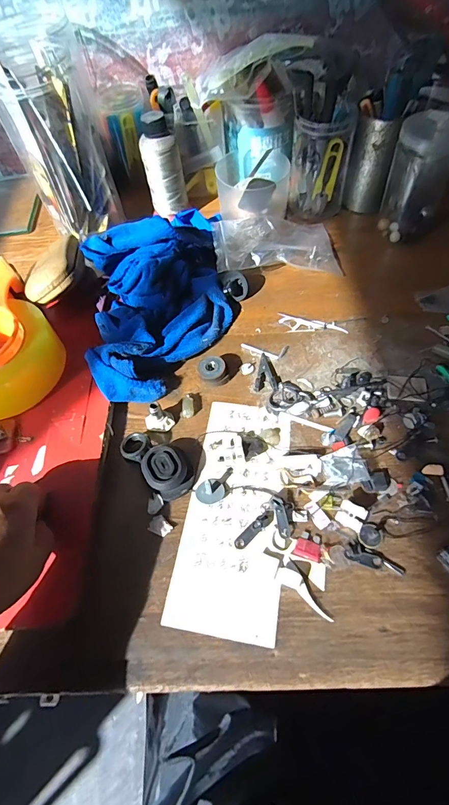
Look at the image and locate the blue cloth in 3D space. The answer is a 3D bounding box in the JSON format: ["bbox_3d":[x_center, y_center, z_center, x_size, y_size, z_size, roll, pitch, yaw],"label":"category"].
[{"bbox_3d":[-0.074,-0.138,0.441,0.152,0.072,0.280,-9,56,-1],"label":"blue cloth"}]

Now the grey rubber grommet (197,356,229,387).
[{"bbox_3d":[-0.011,-0.029,0.395,0.028,0.020,0.029,-17,56,-7],"label":"grey rubber grommet"}]

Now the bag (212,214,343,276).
[{"bbox_3d":[0.062,-0.204,0.495,0.148,0.035,0.113,-7,56,0],"label":"bag"}]

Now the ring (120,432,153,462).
[{"bbox_3d":[-0.080,0.040,0.354,0.028,0.011,0.028,-2,56,3],"label":"ring"}]

